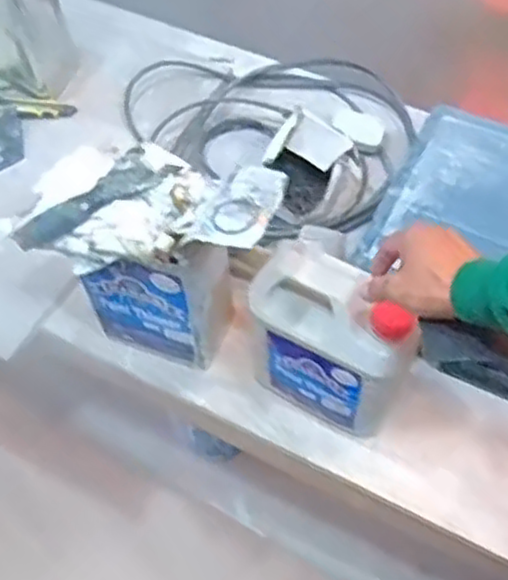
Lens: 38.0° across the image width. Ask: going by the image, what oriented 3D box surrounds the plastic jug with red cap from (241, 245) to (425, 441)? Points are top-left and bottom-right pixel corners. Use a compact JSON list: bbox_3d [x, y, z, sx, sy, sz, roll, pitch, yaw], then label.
[{"bbox_3d":[0.087,0.061,0.855,0.166,0.260,0.100,26,62,18],"label":"plastic jug with red cap"}]

